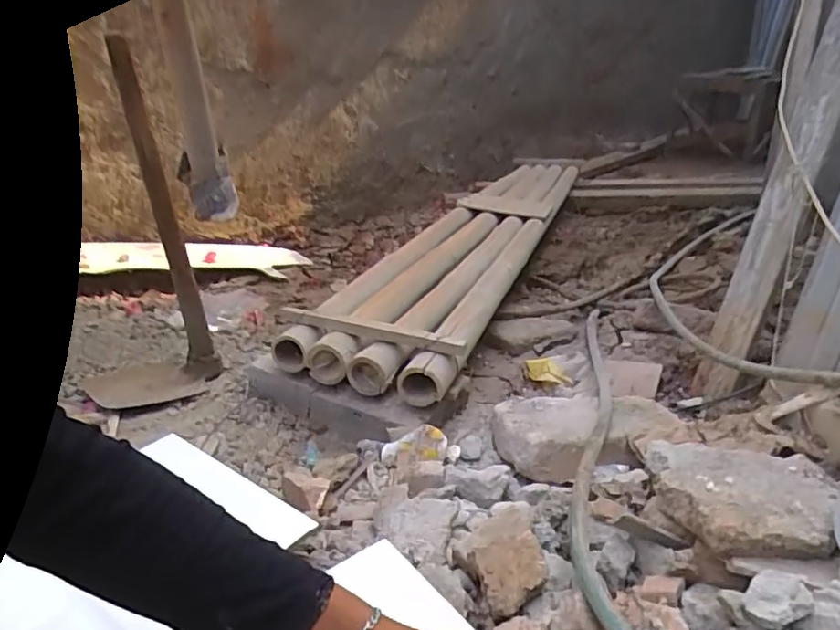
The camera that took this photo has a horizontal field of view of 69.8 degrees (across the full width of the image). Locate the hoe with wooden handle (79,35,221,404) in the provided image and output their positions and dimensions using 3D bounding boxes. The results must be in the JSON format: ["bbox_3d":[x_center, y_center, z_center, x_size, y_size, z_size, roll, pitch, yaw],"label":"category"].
[{"bbox_3d":[-0.518,-0.118,1.059,0.225,0.571,0.161,-17,27,-30],"label":"hoe with wooden handle"}]

